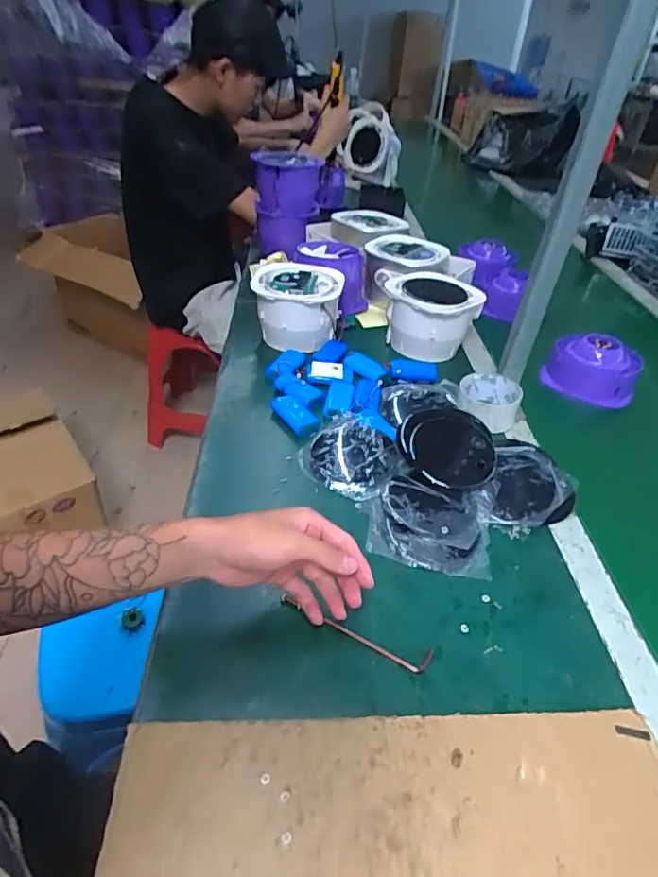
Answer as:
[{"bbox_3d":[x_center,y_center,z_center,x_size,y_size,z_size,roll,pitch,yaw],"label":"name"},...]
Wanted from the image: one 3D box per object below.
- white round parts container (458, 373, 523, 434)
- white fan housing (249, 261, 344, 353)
[{"bbox_3d":[0.220,-0.051,0.741,0.080,0.049,0.069,19,41,17],"label":"white round parts container"},{"bbox_3d":[-0.048,-0.208,0.849,0.132,0.087,0.147,7,39,3],"label":"white fan housing"}]

